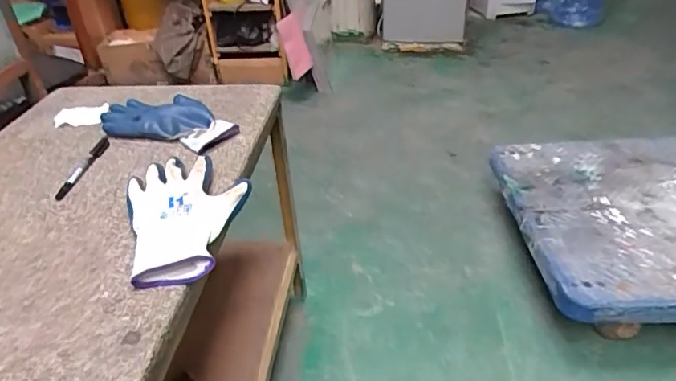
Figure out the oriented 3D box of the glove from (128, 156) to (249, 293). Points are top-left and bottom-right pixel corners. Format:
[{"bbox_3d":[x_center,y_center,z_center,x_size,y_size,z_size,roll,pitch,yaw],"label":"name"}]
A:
[{"bbox_3d":[-0.167,0.026,0.588,0.134,0.035,0.192,-13,35,-14],"label":"glove"}]

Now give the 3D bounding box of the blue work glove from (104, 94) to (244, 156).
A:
[{"bbox_3d":[-0.250,-0.107,0.783,0.213,0.025,0.118,10,36,19],"label":"blue work glove"}]

